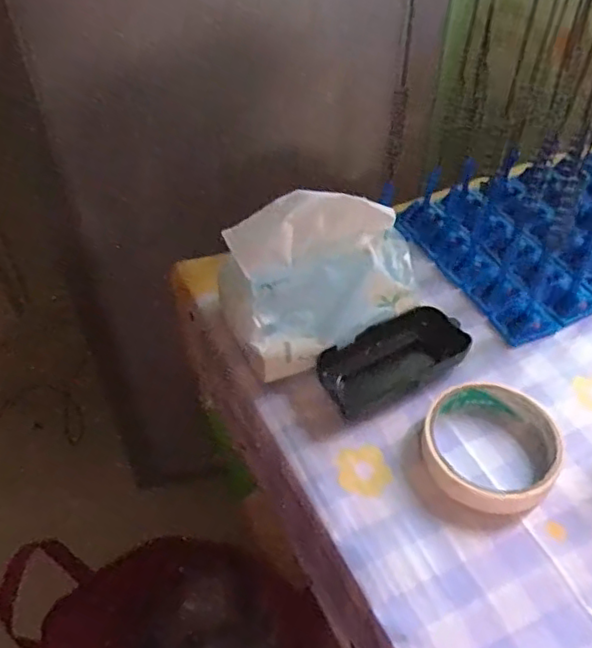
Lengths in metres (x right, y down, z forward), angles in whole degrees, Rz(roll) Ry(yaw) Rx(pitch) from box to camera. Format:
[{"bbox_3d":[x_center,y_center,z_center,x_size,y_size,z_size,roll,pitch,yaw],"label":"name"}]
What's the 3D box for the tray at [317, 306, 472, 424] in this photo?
[{"bbox_3d":[0.070,0.027,0.446,0.106,0.026,0.050,-24,51,-20],"label":"tray"}]

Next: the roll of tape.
[{"bbox_3d":[0.125,0.076,0.398,0.083,0.022,0.084,0,46,0],"label":"roll of tape"}]

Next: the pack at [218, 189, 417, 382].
[{"bbox_3d":[0.017,-0.030,0.452,0.144,0.098,0.088,-18,48,-15],"label":"pack"}]

